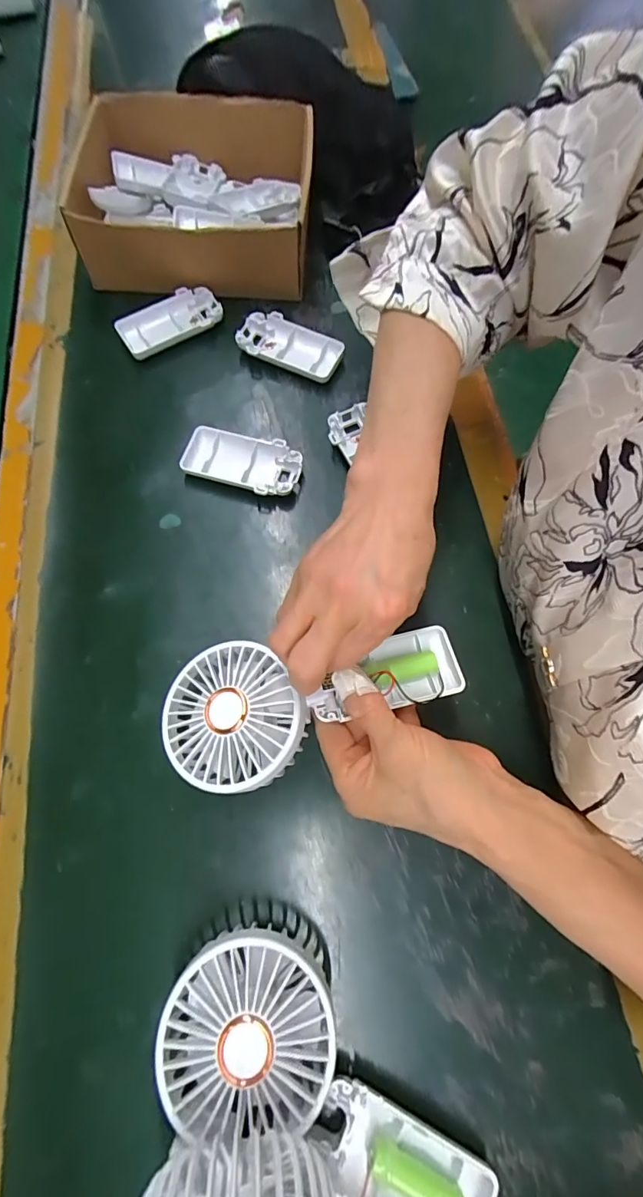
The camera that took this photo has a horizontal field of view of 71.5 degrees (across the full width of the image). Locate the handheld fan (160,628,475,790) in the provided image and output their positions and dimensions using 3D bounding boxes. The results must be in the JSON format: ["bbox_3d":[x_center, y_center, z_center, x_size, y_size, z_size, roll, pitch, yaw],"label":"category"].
[{"bbox_3d":[-0.005,0.058,0.275,0.180,0.033,0.082,-13,71,-6],"label":"handheld fan"}]

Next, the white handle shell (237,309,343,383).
[{"bbox_3d":[-0.030,-0.231,0.412,0.096,0.018,0.048,24,72,7],"label":"white handle shell"}]

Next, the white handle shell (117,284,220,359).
[{"bbox_3d":[-0.141,-0.259,0.420,0.094,0.015,0.048,-33,74,-12],"label":"white handle shell"}]

